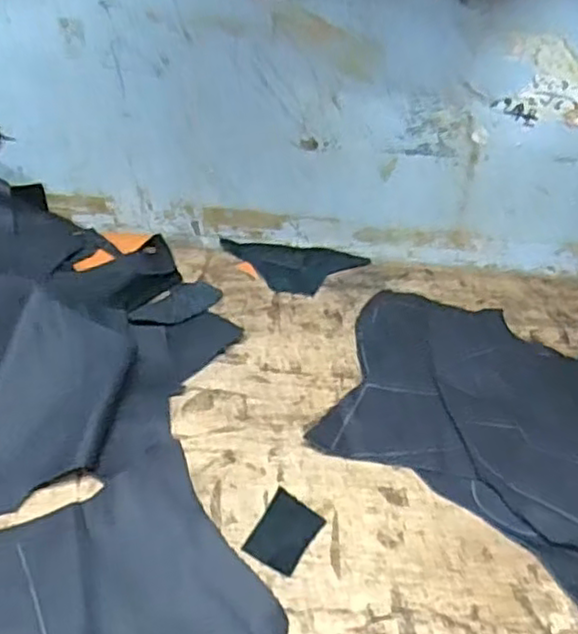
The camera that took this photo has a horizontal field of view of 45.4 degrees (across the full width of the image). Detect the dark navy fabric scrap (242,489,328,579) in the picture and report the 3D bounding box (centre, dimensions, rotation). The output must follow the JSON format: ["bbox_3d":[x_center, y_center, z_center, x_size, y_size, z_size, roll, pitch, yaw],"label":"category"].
[{"bbox_3d":[-0.003,0.137,0.446,0.037,0.004,0.052,24,43,19],"label":"dark navy fabric scrap"}]

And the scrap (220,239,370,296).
[{"bbox_3d":[0.003,-0.049,0.666,0.139,0.004,0.073,9,41,2],"label":"scrap"}]

